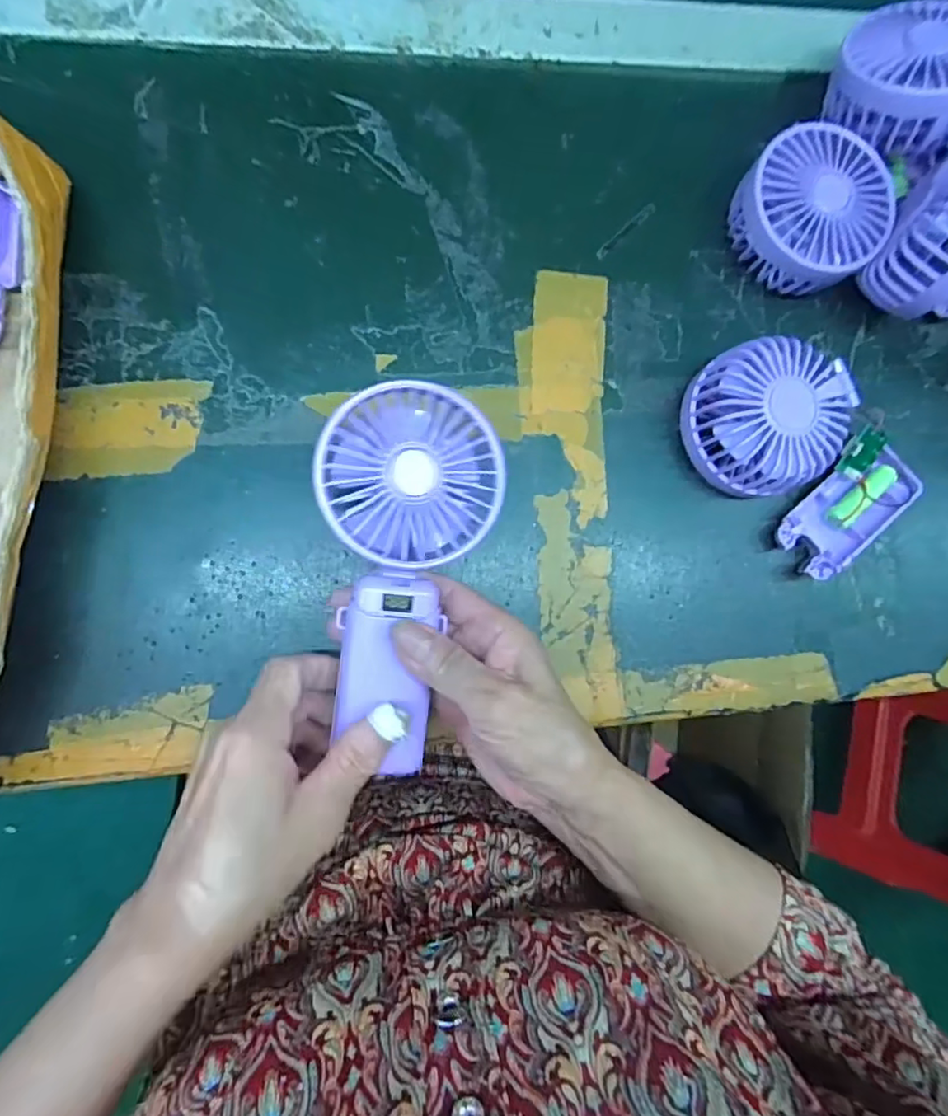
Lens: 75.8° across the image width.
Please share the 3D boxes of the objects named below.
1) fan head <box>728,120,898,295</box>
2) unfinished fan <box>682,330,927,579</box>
[{"bbox_3d":[0.197,-0.204,0.364,0.083,0.042,0.084,1,86,-8],"label":"fan head"},{"bbox_3d":[0.191,-0.063,0.351,0.148,0.046,0.098,39,82,-4],"label":"unfinished fan"}]

